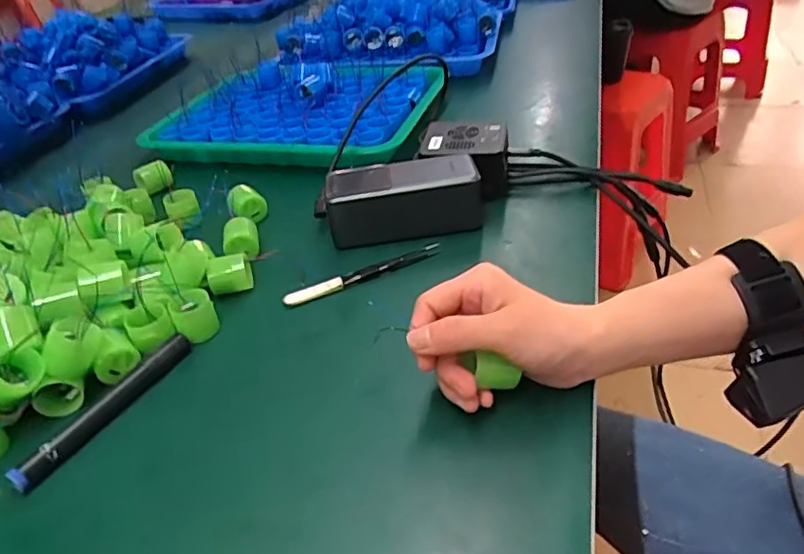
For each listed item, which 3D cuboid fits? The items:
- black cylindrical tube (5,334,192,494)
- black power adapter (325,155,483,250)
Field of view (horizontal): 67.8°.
[{"bbox_3d":[-0.183,0.080,0.373,0.014,0.013,0.125,17,43,29],"label":"black cylindrical tube"},{"bbox_3d":[0.002,-0.066,0.509,0.131,0.048,0.056,-8,36,0],"label":"black power adapter"}]

